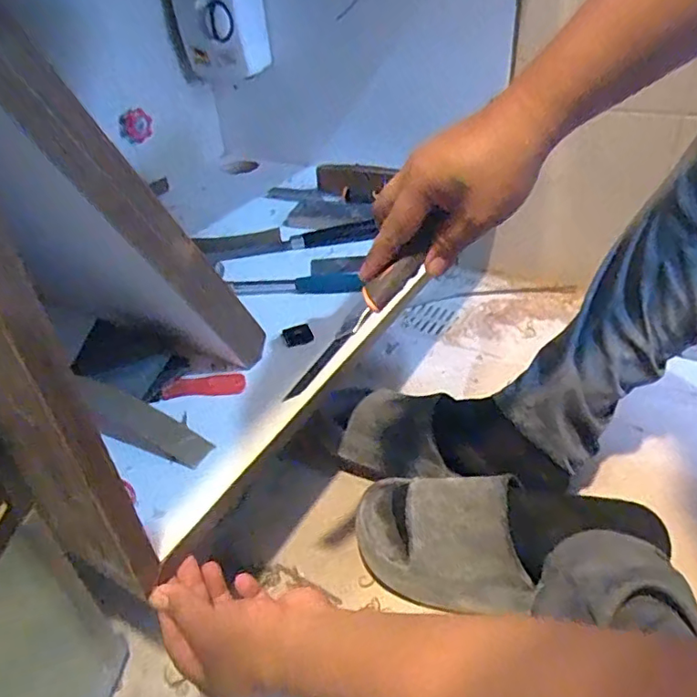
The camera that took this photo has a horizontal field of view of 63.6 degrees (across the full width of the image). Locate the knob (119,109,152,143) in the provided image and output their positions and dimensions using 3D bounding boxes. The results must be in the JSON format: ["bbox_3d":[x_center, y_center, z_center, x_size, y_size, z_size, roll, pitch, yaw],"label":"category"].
[{"bbox_3d":[-0.366,-0.382,0.970,0.053,0.052,0.023,-18,38,-16],"label":"knob"}]

